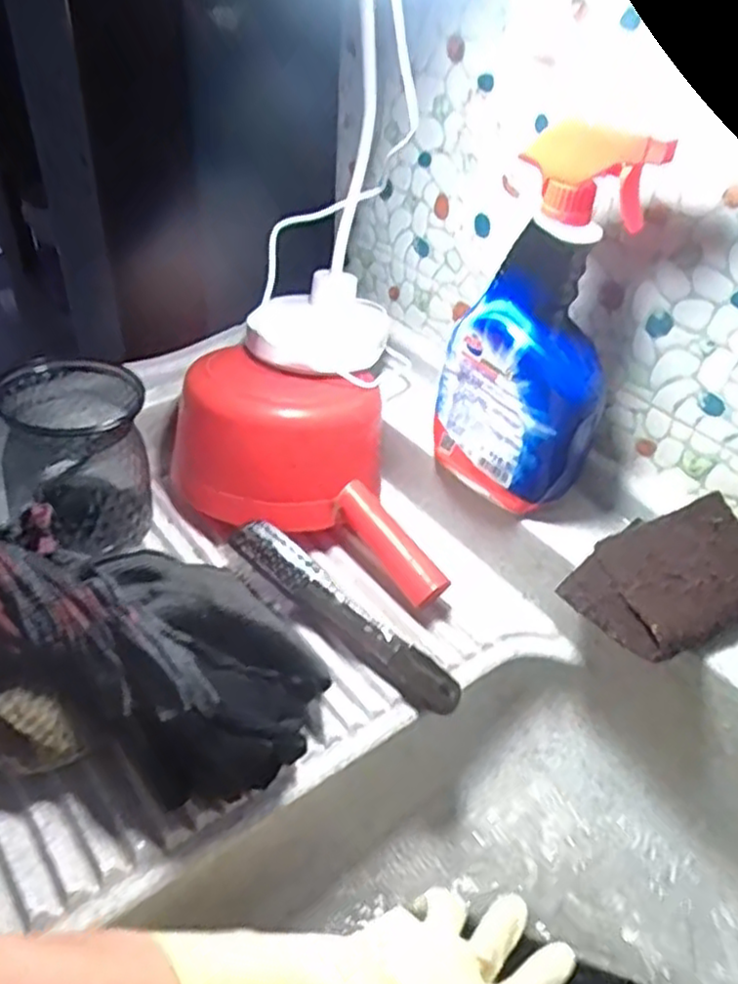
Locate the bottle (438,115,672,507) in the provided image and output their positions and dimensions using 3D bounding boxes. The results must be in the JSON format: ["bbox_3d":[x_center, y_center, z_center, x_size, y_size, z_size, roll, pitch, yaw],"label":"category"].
[{"bbox_3d":[0.116,-0.113,0.511,0.067,0.255,0.109,-19,46,-25],"label":"bottle"}]

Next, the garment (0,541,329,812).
[{"bbox_3d":[-0.189,0.094,0.413,0.339,0.112,0.137,17,38,-14],"label":"garment"}]

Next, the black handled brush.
[{"bbox_3d":[-0.018,0.092,0.532,0.203,0.020,0.038,38,49,14],"label":"black handled brush"}]

